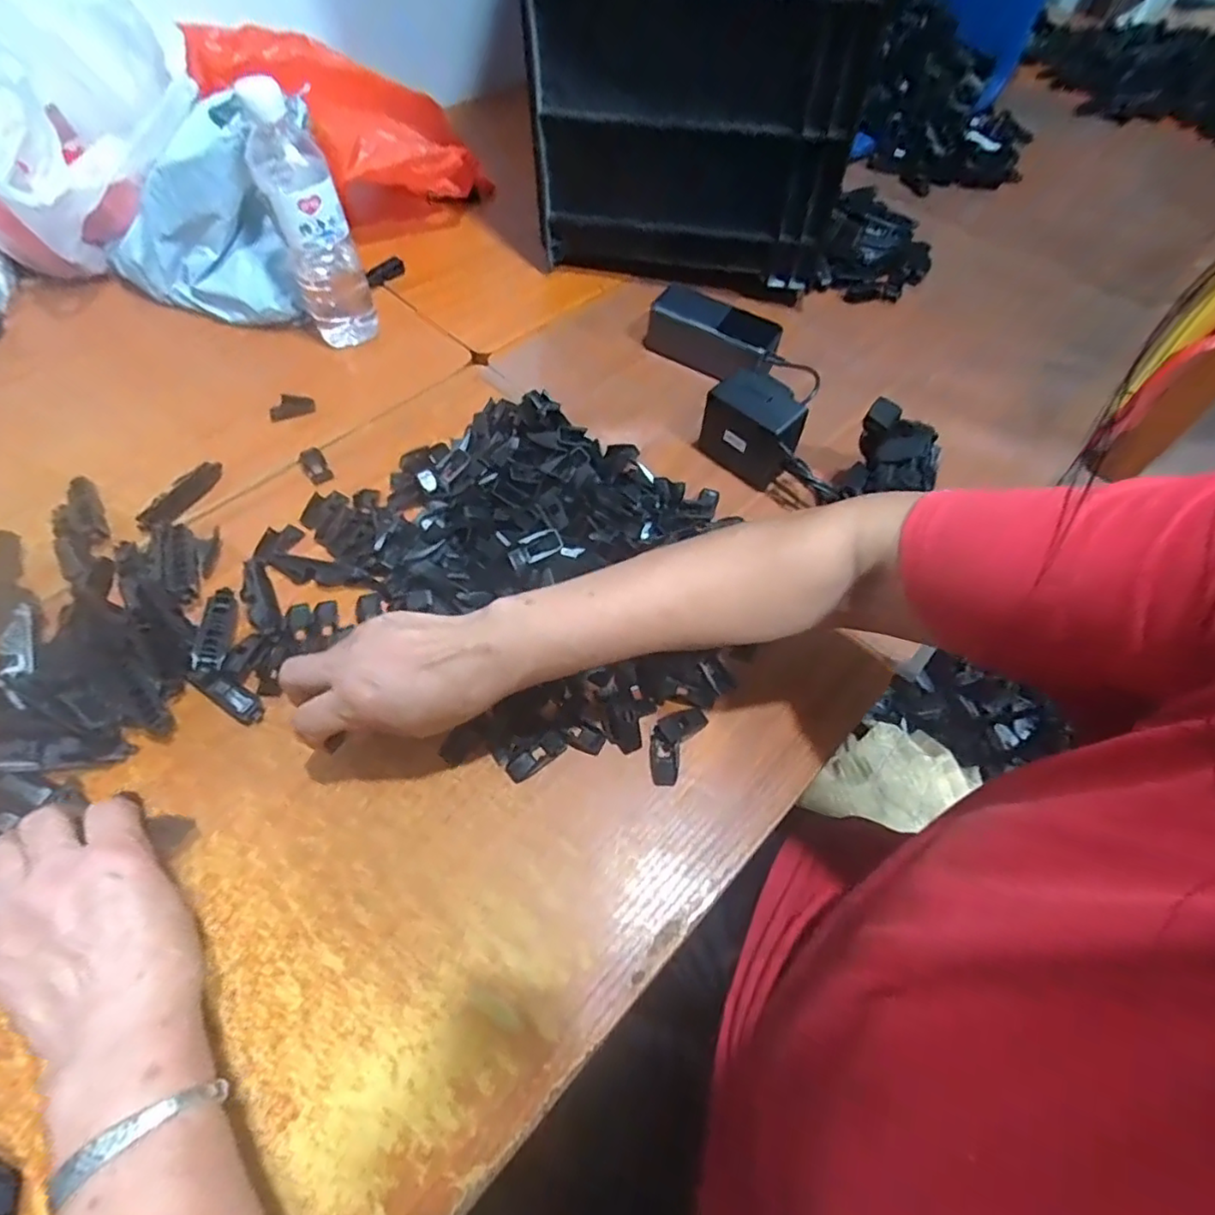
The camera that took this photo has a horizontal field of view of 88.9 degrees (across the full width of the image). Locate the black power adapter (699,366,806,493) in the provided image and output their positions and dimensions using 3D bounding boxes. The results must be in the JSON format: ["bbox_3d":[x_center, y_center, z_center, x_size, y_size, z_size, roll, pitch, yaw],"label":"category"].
[{"bbox_3d":[0.132,-0.160,0.557,0.083,0.074,0.055,31,62,15],"label":"black power adapter"}]

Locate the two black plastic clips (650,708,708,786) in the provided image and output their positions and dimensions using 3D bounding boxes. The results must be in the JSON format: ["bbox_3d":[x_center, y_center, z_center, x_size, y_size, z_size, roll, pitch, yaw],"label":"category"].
[{"bbox_3d":[0.045,0.093,0.432,0.029,0.006,0.059,28,61,13],"label":"two black plastic clips"}]

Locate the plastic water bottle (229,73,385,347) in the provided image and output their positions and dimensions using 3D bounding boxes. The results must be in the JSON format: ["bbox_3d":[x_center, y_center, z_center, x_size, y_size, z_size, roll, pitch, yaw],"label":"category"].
[{"bbox_3d":[-0.265,-0.344,0.560,0.062,0.204,0.057,-14,60,-12],"label":"plastic water bottle"}]

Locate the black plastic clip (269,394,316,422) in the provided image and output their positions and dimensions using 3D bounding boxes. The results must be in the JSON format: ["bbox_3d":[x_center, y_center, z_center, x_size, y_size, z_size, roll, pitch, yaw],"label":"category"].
[{"bbox_3d":[-0.298,-0.190,0.583,0.040,0.007,0.026,-16,61,-12],"label":"black plastic clip"}]

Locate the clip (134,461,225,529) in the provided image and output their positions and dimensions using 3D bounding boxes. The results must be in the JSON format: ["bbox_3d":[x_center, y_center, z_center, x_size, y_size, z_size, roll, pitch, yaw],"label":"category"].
[{"bbox_3d":[-0.357,-0.095,0.518,0.024,0.012,0.079,23,60,11],"label":"clip"}]

